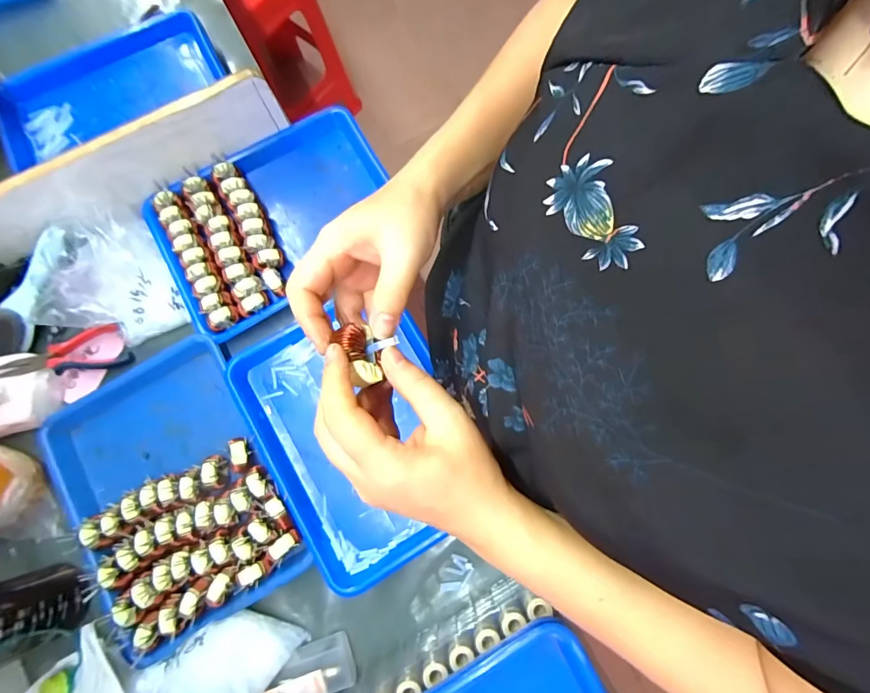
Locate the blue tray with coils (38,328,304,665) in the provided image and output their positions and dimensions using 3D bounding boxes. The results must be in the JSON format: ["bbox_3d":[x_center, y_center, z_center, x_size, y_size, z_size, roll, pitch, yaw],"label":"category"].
[{"bbox_3d":[-0.332,0.180,0.531,0.248,0.048,0.331,-28,79,-5],"label":"blue tray with coils"}]

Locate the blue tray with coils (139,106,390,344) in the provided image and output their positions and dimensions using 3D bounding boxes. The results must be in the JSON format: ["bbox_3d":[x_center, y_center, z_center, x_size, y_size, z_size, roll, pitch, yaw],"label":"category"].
[{"bbox_3d":[-0.219,-0.185,0.617,0.330,0.065,0.241,-30,79,-6],"label":"blue tray with coils"}]

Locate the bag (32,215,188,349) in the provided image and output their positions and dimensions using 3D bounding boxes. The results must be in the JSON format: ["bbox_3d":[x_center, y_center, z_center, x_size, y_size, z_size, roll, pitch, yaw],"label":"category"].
[{"bbox_3d":[-0.448,-0.091,0.558,0.158,0.085,0.177,-26,79,-5],"label":"bag"}]

